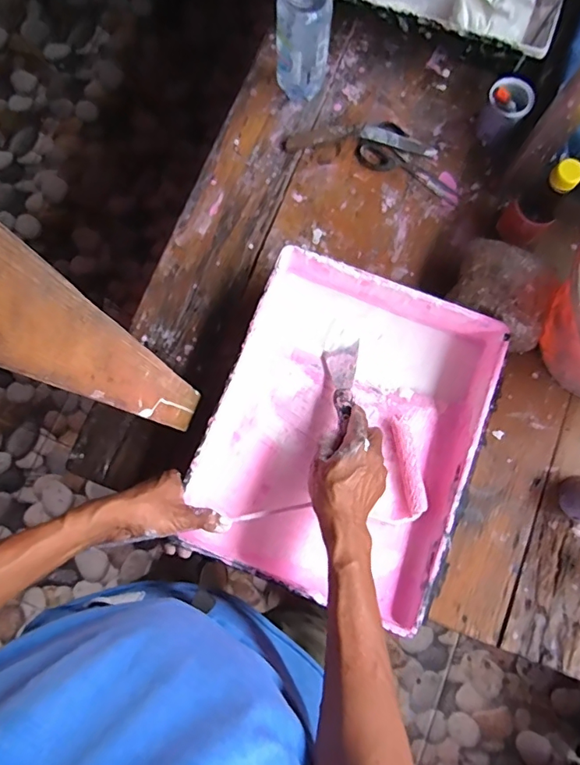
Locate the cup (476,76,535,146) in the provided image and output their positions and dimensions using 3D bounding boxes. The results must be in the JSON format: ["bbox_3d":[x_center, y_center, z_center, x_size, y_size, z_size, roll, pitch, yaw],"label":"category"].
[{"bbox_3d":[0.292,-0.369,0.661,0.055,0.063,0.056,0,82,3],"label":"cup"}]

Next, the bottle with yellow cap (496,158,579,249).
[{"bbox_3d":[0.302,-0.214,0.585,0.057,0.135,0.053,43,82,7],"label":"bottle with yellow cap"}]

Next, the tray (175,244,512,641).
[{"bbox_3d":[0.061,0.053,0.558,0.278,0.069,0.348,21,79,4],"label":"tray"}]

